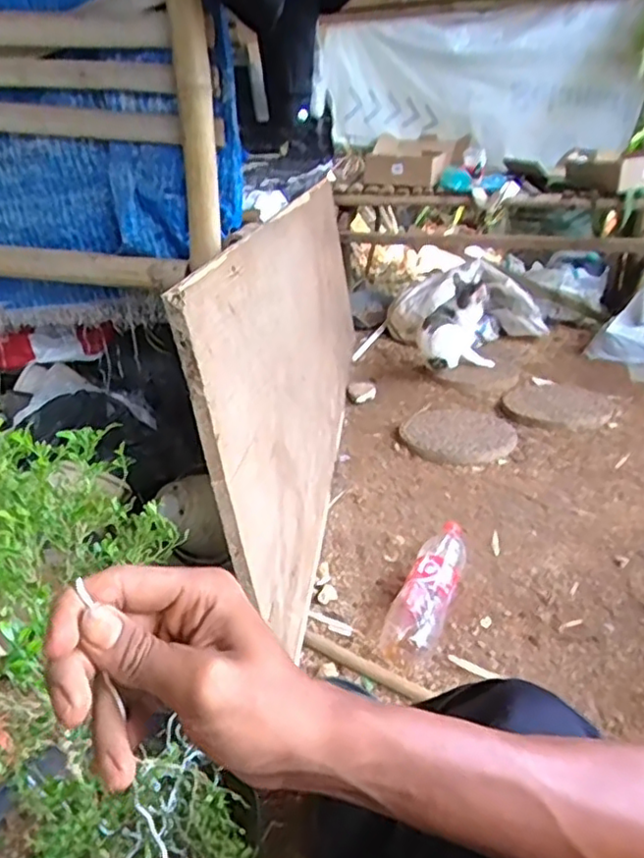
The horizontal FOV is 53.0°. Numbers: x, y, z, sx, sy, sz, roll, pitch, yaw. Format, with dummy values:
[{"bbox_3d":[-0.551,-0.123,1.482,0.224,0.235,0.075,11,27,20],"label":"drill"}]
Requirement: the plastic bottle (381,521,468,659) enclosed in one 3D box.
[{"bbox_3d":[0.188,0.270,1.134,0.103,0.089,0.328,11,39,23],"label":"plastic bottle"}]

